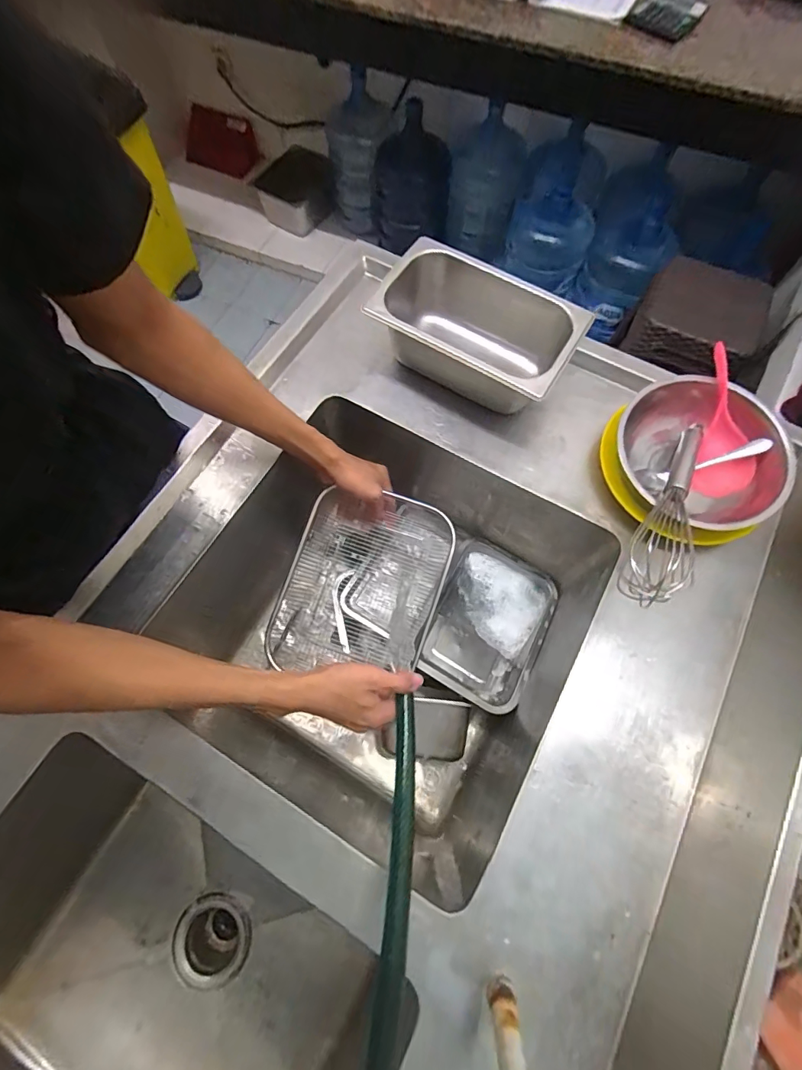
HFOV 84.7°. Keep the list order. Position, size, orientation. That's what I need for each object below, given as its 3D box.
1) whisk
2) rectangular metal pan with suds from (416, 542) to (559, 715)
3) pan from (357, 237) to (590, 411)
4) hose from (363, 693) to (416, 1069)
[{"bbox_3d":[0.317,-0.028,0.511,0.061,0.067,0.315,31,53,13],"label":"whisk"},{"bbox_3d":[0.142,0.140,0.725,0.188,0.063,0.254,27,71,11],"label":"rectangular metal pan with suds"},{"bbox_3d":[0.095,-0.271,0.606,0.266,0.106,0.158,29,71,12],"label":"pan"},{"bbox_3d":[-0.002,0.272,0.373,0.025,0.070,0.291,4,32,3],"label":"hose"}]

